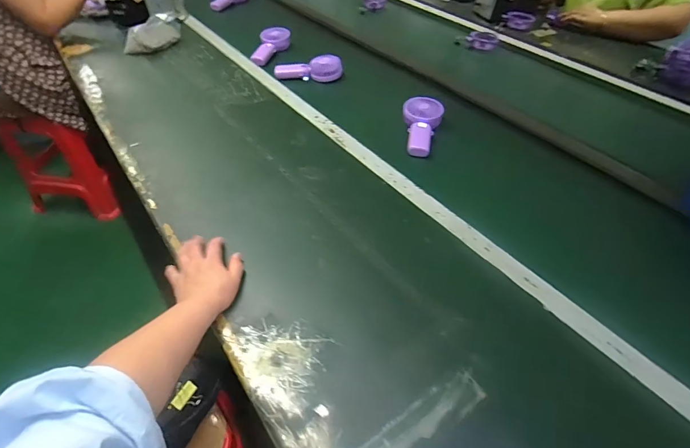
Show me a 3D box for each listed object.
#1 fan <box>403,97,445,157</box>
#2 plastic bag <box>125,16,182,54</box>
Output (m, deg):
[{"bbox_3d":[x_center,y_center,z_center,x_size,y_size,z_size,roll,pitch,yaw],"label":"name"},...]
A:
[{"bbox_3d":[0.173,-0.220,0.837,0.087,0.045,0.175,8,46,5],"label":"fan"},{"bbox_3d":[-0.582,-0.576,1.139,0.079,0.072,0.170,20,49,16],"label":"plastic bag"}]

